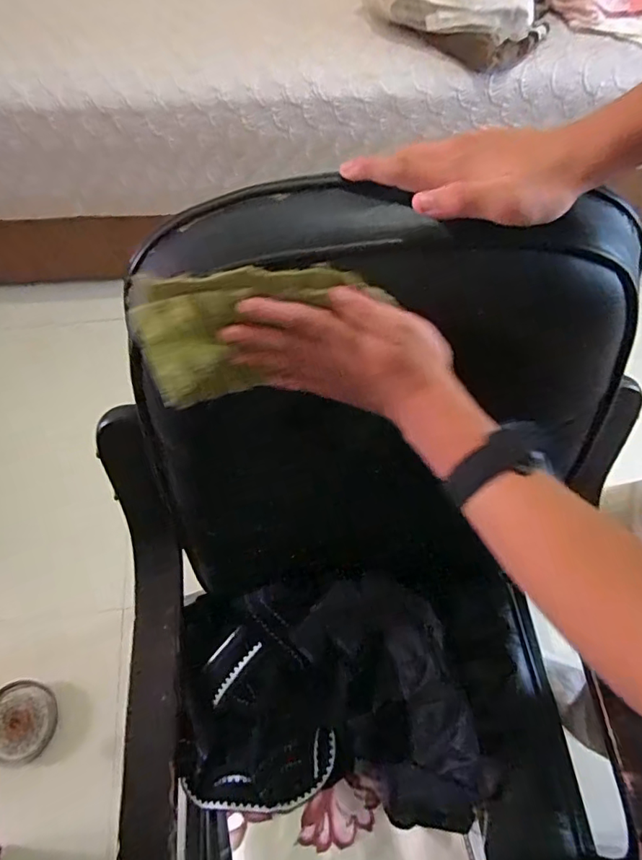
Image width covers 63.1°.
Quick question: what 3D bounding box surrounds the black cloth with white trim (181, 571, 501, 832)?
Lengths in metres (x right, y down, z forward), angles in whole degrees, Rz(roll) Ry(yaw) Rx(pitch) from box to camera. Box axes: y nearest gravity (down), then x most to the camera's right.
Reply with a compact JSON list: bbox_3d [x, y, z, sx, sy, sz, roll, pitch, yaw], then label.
[{"bbox_3d":[0.007,0.320,0.635,0.363,0.088,0.258,3,64,-1],"label":"black cloth with white trim"}]

